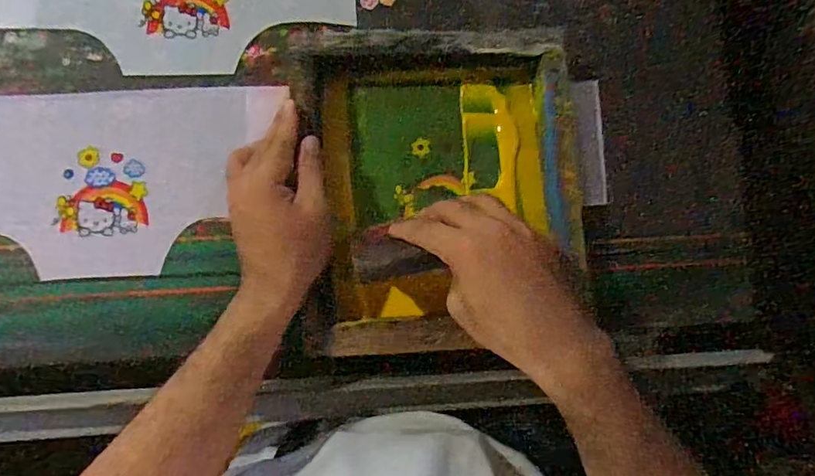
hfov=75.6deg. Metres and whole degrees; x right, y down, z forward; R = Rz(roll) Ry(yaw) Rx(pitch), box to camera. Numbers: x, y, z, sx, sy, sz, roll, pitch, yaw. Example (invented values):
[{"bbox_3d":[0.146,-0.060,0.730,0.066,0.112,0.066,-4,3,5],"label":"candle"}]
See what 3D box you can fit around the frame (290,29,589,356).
[{"bbox_3d":[0.028,-0.045,0.470,0.235,0.052,0.278,-4,84,-4],"label":"frame"}]

